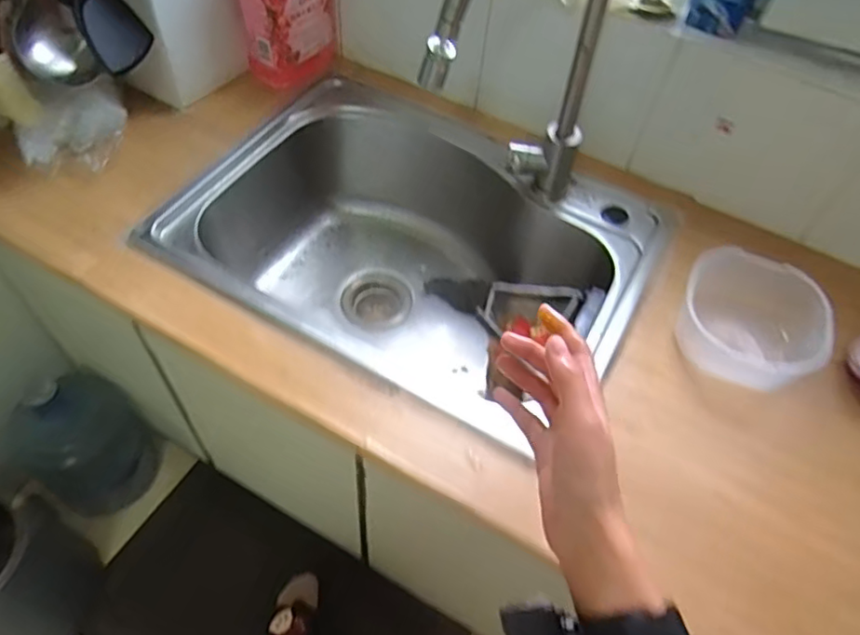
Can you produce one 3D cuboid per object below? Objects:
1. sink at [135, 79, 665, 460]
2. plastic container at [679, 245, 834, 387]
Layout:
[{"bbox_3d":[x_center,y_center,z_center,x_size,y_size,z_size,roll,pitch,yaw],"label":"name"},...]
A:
[{"bbox_3d":[-0.019,-0.062,0.892,0.581,0.221,0.438,25,56,12],"label":"sink"},{"bbox_3d":[0.368,0.004,0.710,0.165,0.070,0.136,31,58,16],"label":"plastic container"}]

